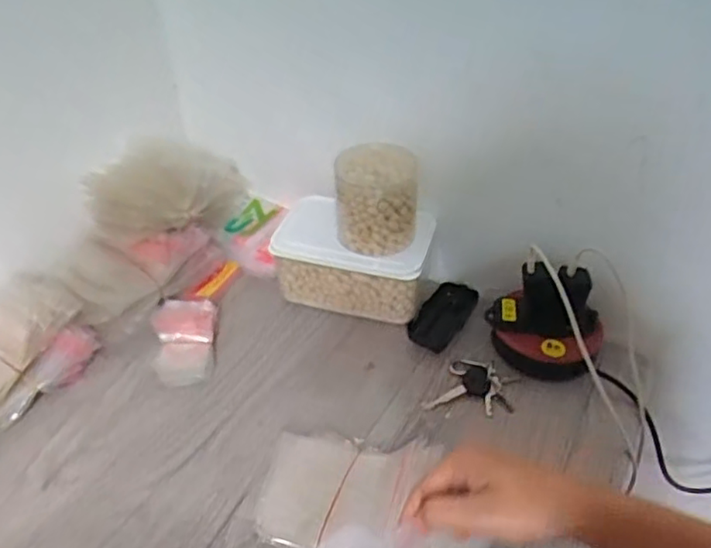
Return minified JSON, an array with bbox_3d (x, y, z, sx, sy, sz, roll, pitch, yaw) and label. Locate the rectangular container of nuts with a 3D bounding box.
[{"bbox_3d":[-0.001,-0.025,0.763,0.188,0.103,0.110,11,41,14],"label":"rectangular container of nuts"}]

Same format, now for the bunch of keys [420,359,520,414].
[{"bbox_3d":[0.126,0.123,0.665,0.090,0.015,0.066,10,41,13],"label":"bunch of keys"}]

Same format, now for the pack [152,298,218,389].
[{"bbox_3d":[-0.194,0.072,0.691,0.064,0.052,0.084,-6,39,-6],"label":"pack"}]

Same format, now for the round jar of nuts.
[{"bbox_3d":[0.023,-0.086,0.699,0.089,0.108,0.073,1,39,3],"label":"round jar of nuts"}]

